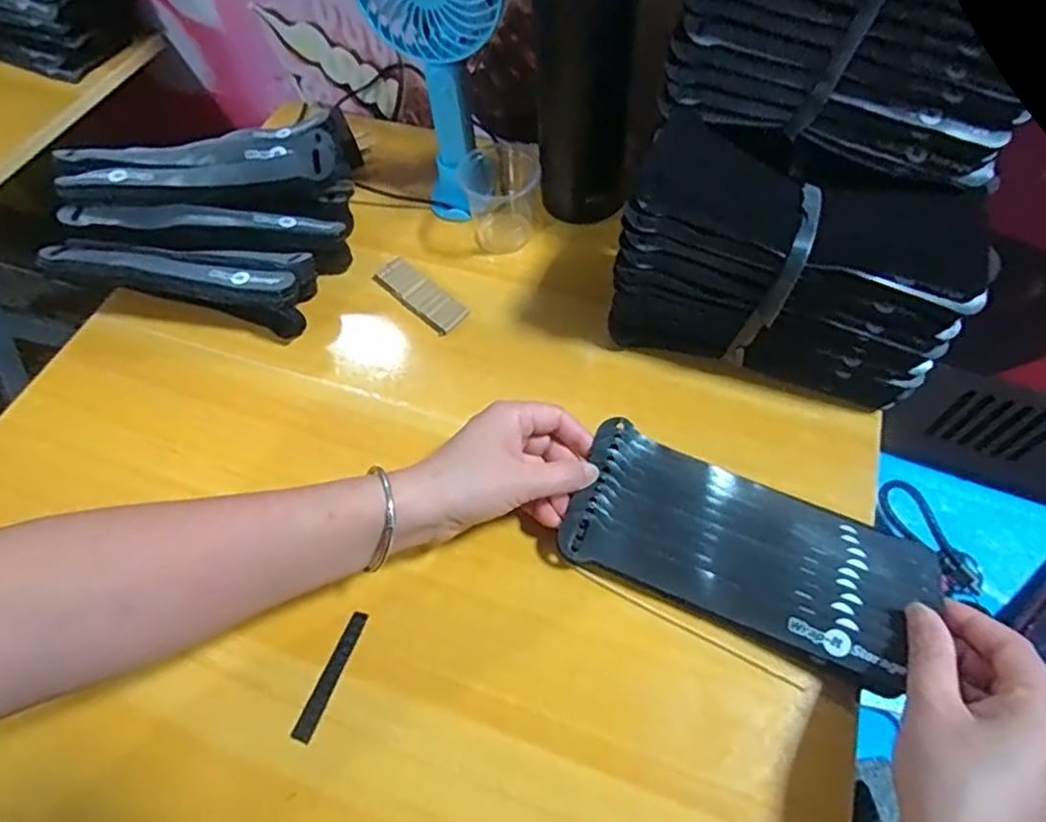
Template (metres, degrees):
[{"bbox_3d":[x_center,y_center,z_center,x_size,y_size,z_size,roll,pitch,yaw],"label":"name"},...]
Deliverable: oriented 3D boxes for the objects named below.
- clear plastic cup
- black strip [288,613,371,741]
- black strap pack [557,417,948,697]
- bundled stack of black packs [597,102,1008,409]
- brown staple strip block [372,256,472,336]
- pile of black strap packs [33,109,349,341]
[{"bbox_3d":[-0.017,-0.180,0.502,0.060,0.060,0.076,-1,58,4],"label":"clear plastic cup"},{"bbox_3d":[-0.110,0.151,0.350,0.010,0.004,0.071,17,61,14],"label":"black strip"},{"bbox_3d":[0.127,0.078,0.357,0.196,0.022,0.086,21,62,15],"label":"black strap pack"},{"bbox_3d":[0.178,-0.108,0.416,0.217,0.114,0.133,13,60,12],"label":"bundled stack of black packs"},{"bbox_3d":[-0.081,-0.091,0.481,0.083,0.007,0.030,39,69,24],"label":"brown staple strip block"},{"bbox_3d":[-0.238,-0.159,0.484,0.201,0.091,0.174,10,60,9],"label":"pile of black strap packs"}]

